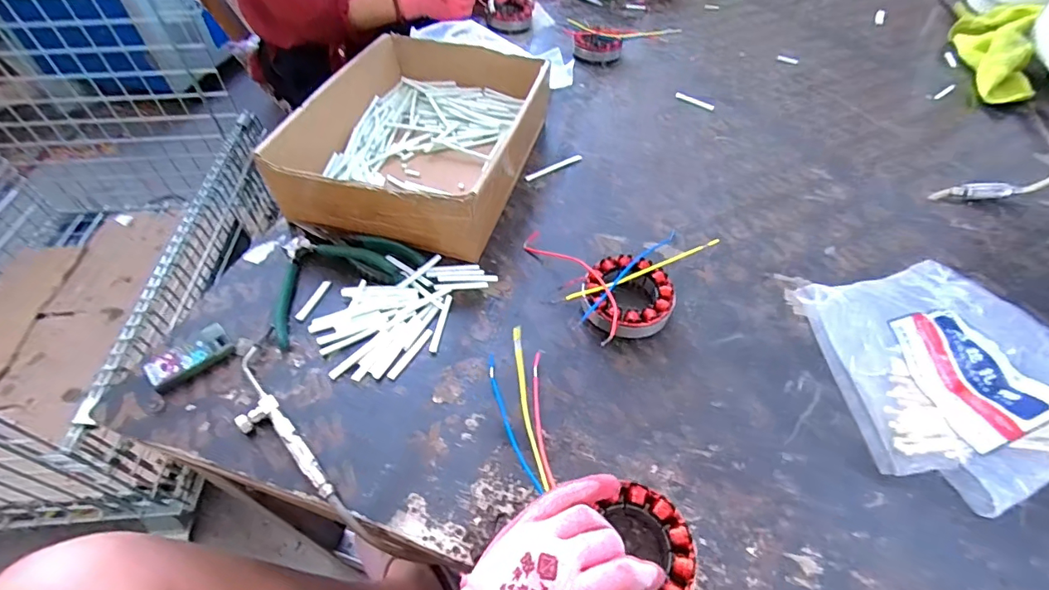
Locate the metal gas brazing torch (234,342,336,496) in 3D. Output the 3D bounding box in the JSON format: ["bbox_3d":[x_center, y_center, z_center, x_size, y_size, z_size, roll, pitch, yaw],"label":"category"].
[{"bbox_3d":[-0.208,0.105,0.388,0.036,0.014,0.166,-32,58,-24],"label":"metal gas brazing torch"}]

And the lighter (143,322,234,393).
[{"bbox_3d":[-0.302,0.055,0.431,0.037,0.013,0.067,35,58,24],"label":"lighter"}]

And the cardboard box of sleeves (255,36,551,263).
[{"bbox_3d":[-0.120,-0.201,0.597,0.241,0.089,0.333,13,51,9],"label":"cardboard box of sleeves"}]

